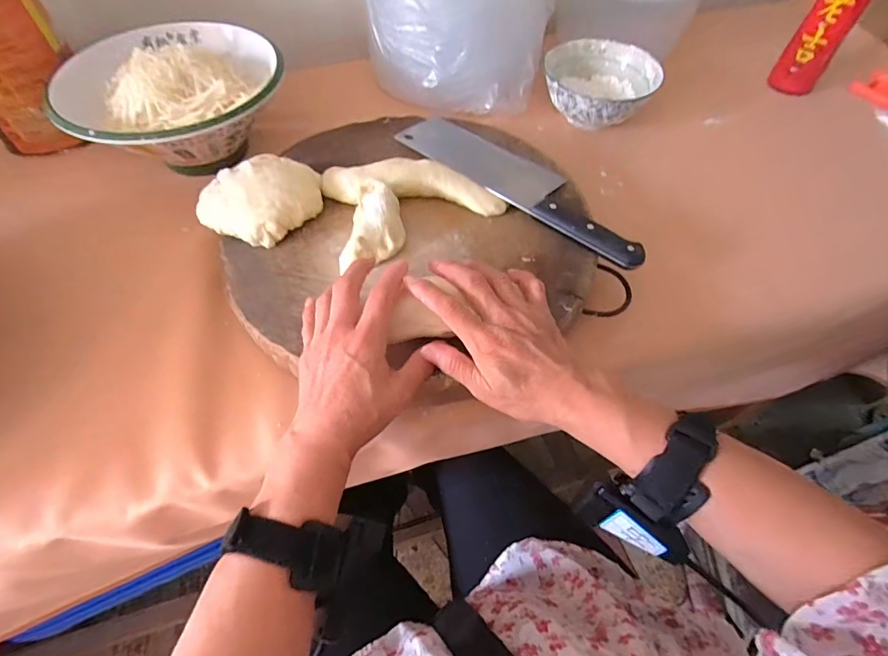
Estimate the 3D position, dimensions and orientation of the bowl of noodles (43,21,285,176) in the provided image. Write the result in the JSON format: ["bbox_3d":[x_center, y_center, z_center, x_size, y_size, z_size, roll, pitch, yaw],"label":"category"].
[{"bbox_3d":[-0.302,-0.258,0.516,0.235,0.106,0.227,0,56,0],"label":"bowl of noodles"}]

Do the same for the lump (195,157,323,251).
[{"bbox_3d":[-0.174,-0.127,0.431,0.091,0.035,0.100,0,56,0],"label":"lump"}]

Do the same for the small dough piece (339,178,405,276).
[{"bbox_3d":[-0.062,-0.094,0.410,0.047,0.027,0.092,9,57,5],"label":"small dough piece"}]

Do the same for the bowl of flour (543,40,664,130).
[{"bbox_3d":[0.206,-0.319,0.588,0.142,0.053,0.148,4,57,2],"label":"bowl of flour"}]

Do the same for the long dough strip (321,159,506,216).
[{"bbox_3d":[-0.032,-0.144,0.448,0.178,0.028,0.067,-2,57,-2],"label":"long dough strip"}]

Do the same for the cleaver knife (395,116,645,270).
[{"bbox_3d":[0.080,-0.154,0.463,0.288,0.016,0.078,35,63,21],"label":"cleaver knife"}]

